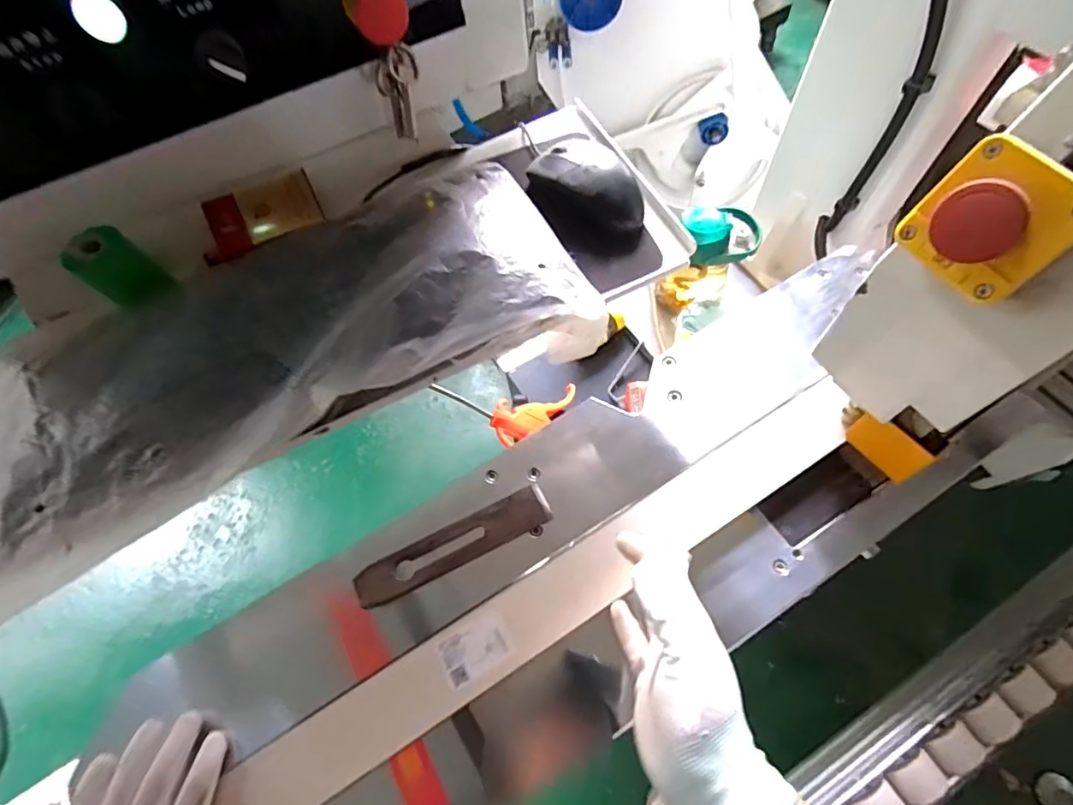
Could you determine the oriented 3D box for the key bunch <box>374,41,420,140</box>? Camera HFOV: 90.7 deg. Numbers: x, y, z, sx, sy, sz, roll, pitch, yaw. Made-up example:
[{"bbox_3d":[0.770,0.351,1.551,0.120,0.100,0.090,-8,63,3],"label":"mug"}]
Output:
[{"bbox_3d":[-0.113,-0.264,0.450,0.022,0.079,0.051,3,65,5],"label":"key bunch"}]

